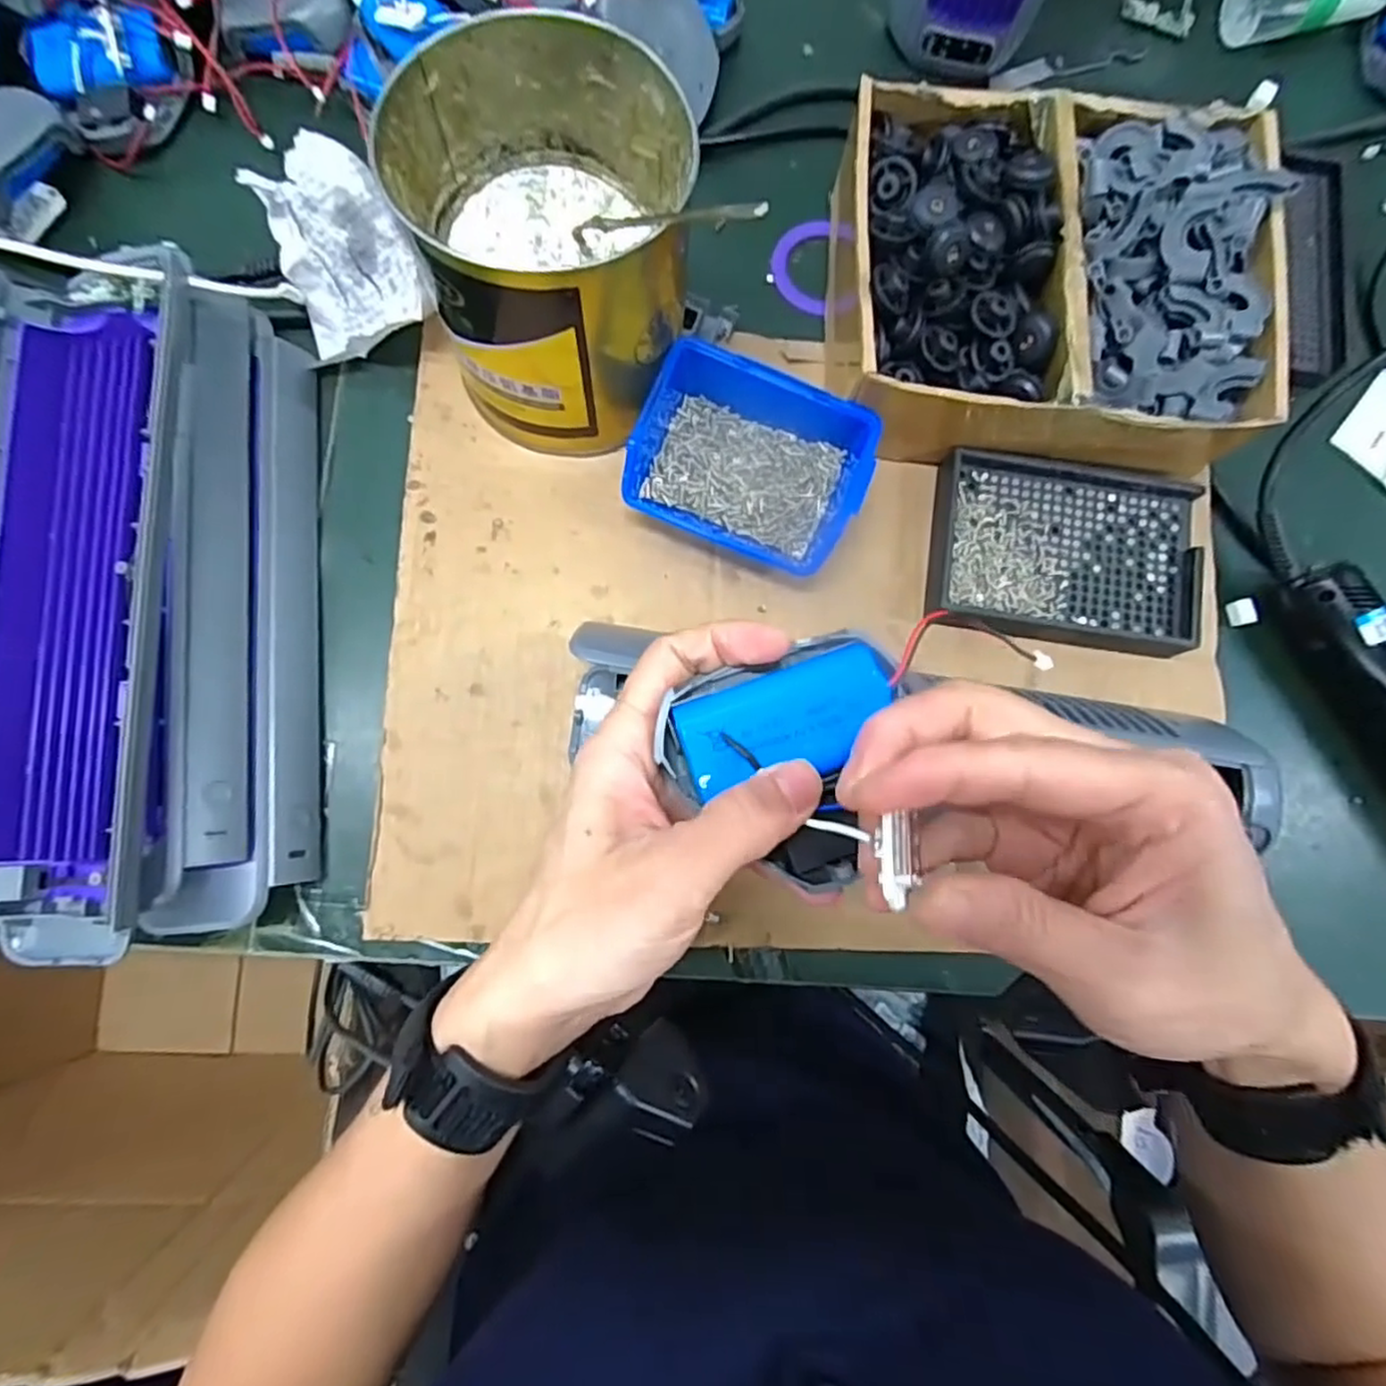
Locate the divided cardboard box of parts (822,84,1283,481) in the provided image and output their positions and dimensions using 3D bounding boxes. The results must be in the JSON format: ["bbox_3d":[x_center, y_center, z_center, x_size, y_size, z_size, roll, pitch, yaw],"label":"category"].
[{"bbox_3d":[0.176,-0.212,0.362,0.216,0.066,0.173,4,81,-4],"label":"divided cardboard box of parts"}]

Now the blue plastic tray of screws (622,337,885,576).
[{"bbox_3d":[0.028,-0.114,0.358,0.110,0.046,0.081,24,80,0],"label":"blue plastic tray of screws"}]

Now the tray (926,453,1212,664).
[{"bbox_3d":[0.197,-0.074,0.379,0.137,0.027,0.092,7,81,-3],"label":"tray"}]

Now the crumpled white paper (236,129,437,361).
[{"bbox_3d":[-0.178,-0.221,0.354,0.073,0.082,0.032,-14,39,18],"label":"crumpled white paper"}]

